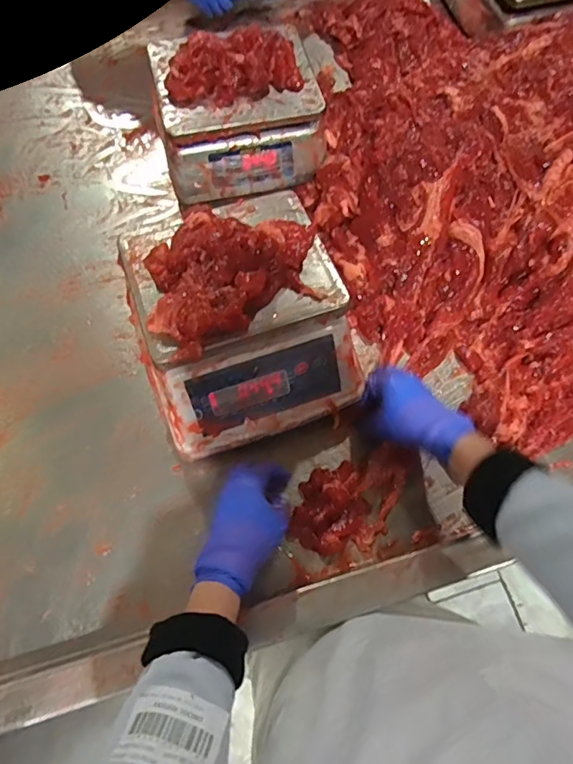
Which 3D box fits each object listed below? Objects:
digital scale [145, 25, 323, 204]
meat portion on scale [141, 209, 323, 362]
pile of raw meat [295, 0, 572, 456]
[{"bbox_3d":[-0.070,-0.397,0.736,0.227,0.104,0.209,-10,69,-4],"label":"digital scale"},{"bbox_3d":[-0.057,-0.119,0.502,0.171,0.038,0.151,-18,69,-7],"label":"meat portion on scale"},{"bbox_3d":[0.418,-0.329,0.710,0.753,0.109,0.859,-16,69,-6],"label":"pile of raw meat"}]

